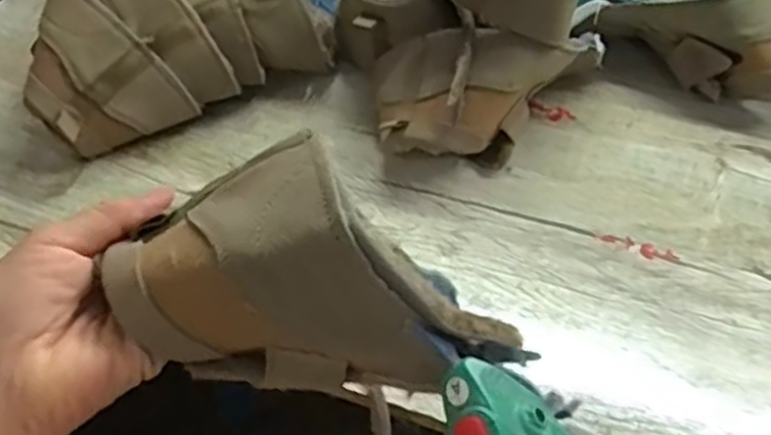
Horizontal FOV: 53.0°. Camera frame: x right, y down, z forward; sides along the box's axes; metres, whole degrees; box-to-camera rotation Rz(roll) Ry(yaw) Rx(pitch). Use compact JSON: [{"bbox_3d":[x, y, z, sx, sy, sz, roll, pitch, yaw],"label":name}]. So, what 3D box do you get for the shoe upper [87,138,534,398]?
[{"bbox_3d":[-0.027,0.029,0.322,0.162,0.105,0.070,10,47,7],"label":"shoe upper"}]

